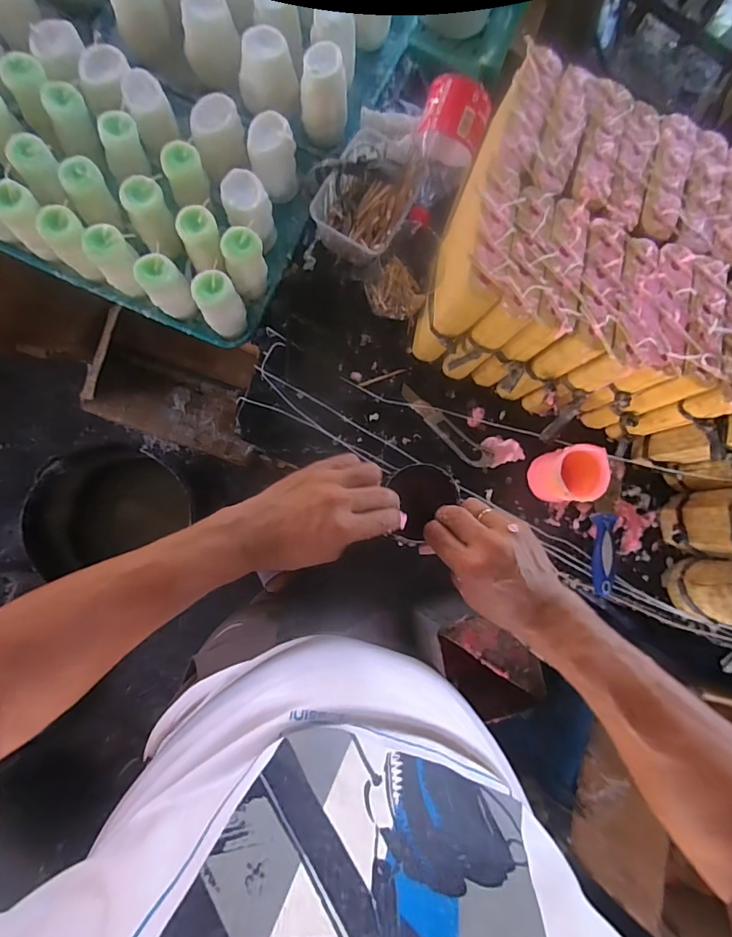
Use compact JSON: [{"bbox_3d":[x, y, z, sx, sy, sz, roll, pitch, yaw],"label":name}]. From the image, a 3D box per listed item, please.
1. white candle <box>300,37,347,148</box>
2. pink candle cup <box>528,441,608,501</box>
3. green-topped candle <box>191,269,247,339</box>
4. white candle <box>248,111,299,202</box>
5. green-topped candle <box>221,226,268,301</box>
[{"bbox_3d":[-0.062,-0.576,0.705,0.071,0.097,0.084,7,83,-6],"label":"white candle"},{"bbox_3d":[0.292,0.009,0.668,0.071,0.090,0.082,-1,84,-7],"label":"pink candle cup"},{"bbox_3d":[-0.205,-0.231,0.649,0.061,0.102,0.053,-34,89,-10],"label":"green-topped candle"},{"bbox_3d":[-0.139,-0.470,0.686,0.072,0.097,0.076,-7,84,-8],"label":"white candle"},{"bbox_3d":[-0.173,-0.291,0.661,0.056,0.104,0.053,1,83,-7],"label":"green-topped candle"}]

